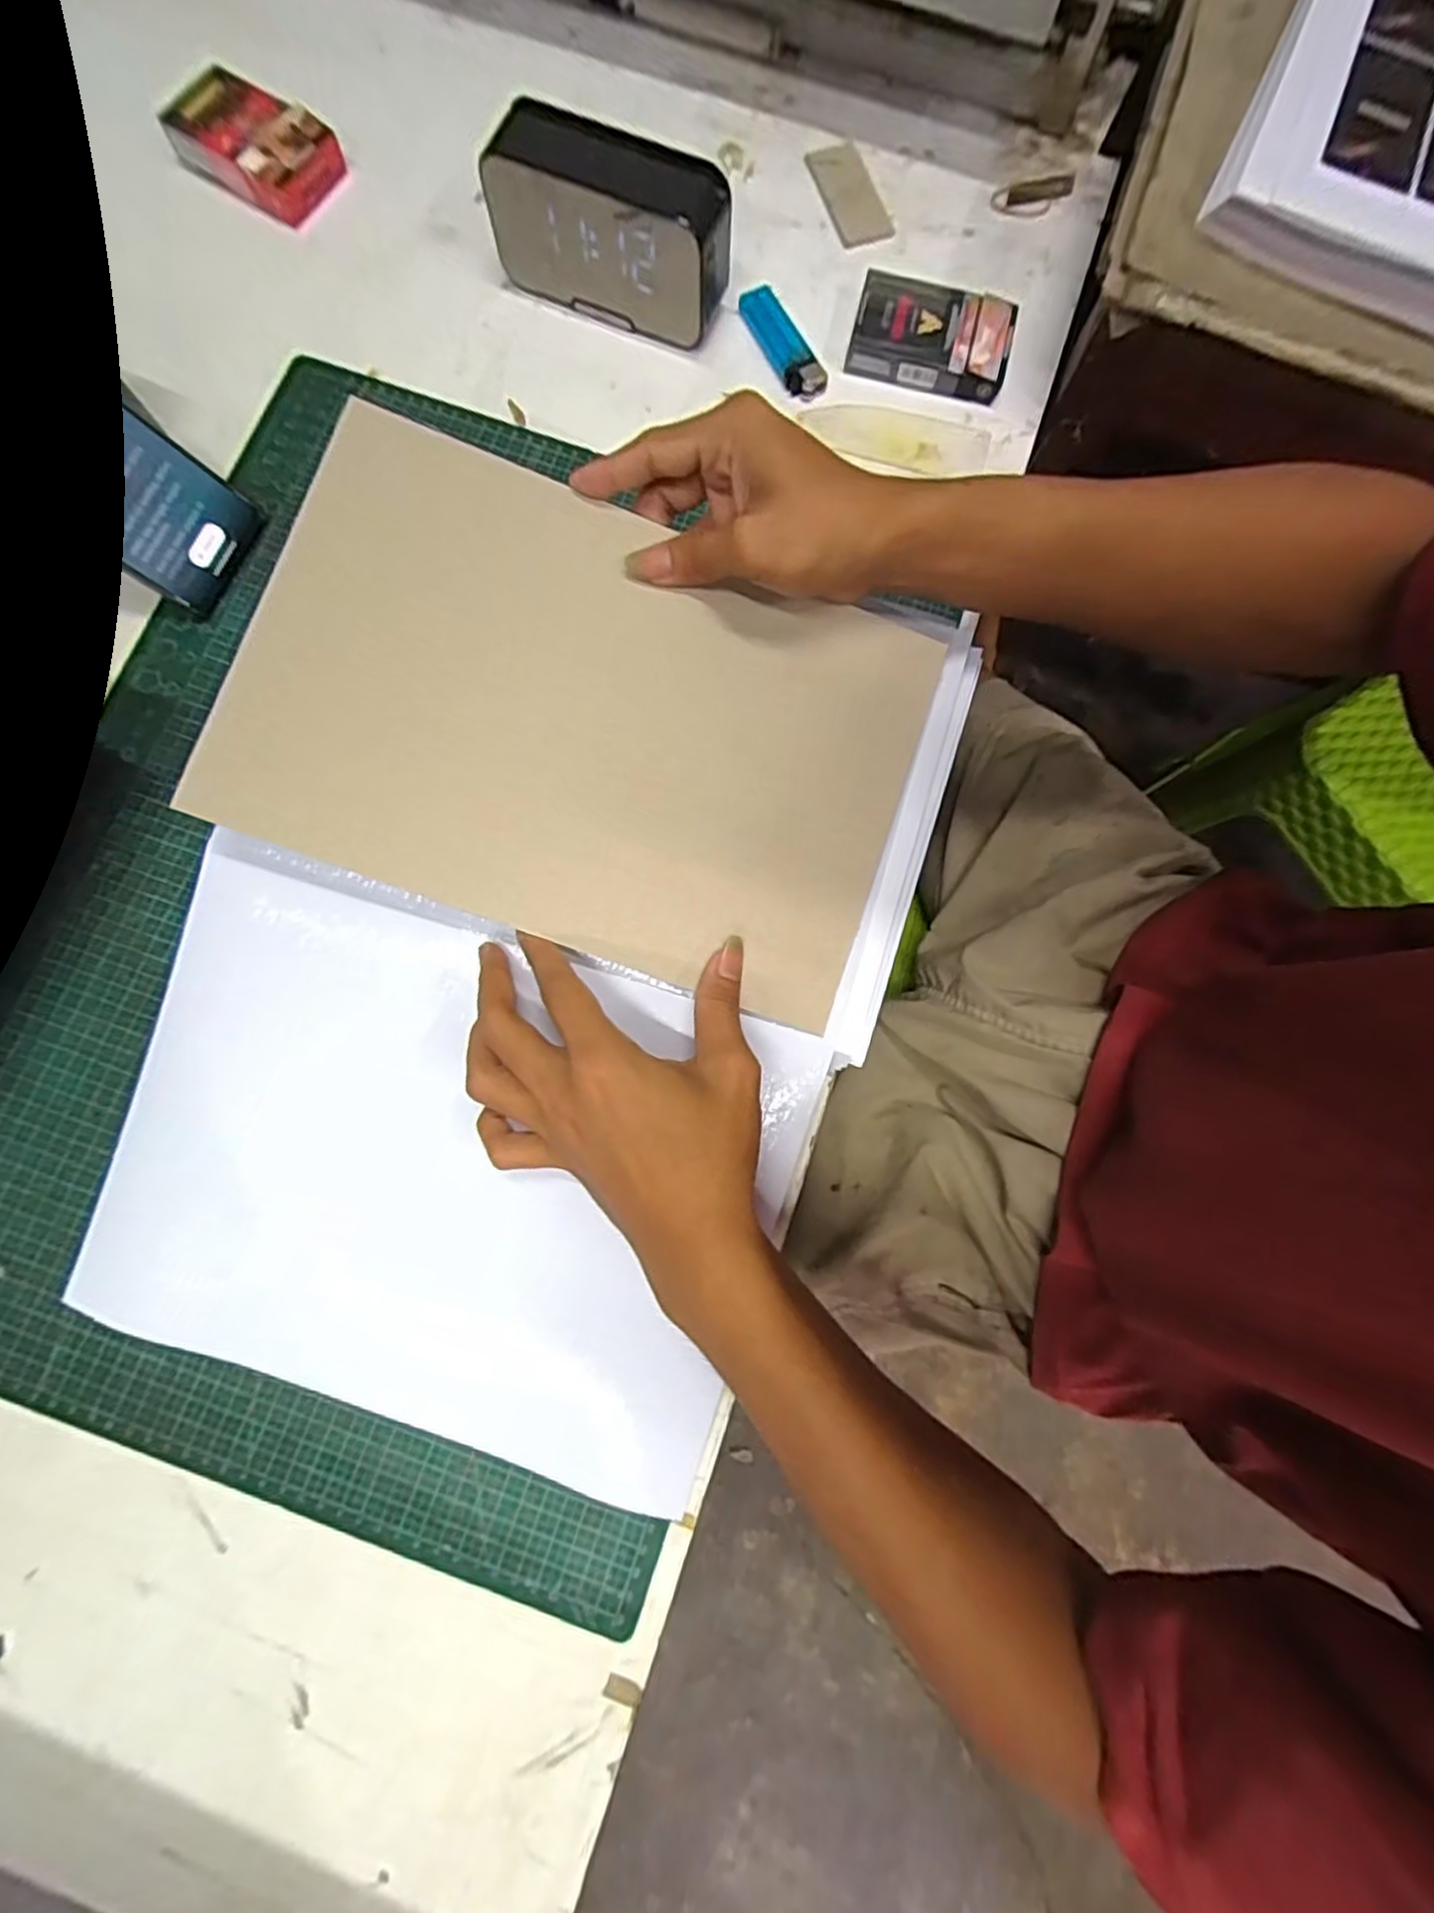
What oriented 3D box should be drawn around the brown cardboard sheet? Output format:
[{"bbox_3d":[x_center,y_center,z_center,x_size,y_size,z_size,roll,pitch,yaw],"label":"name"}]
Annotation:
[{"bbox_3d":[-0.062,-0.111,0.331,0.306,0.010,0.206,20,84,-5],"label":"brown cardboard sheet"}]

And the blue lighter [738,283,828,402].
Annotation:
[{"bbox_3d":[0.042,-0.393,0.446,0.023,0.013,0.087,-25,81,-5],"label":"blue lighter"}]

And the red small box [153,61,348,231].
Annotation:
[{"bbox_3d":[-0.297,-0.521,0.449,0.106,0.028,0.060,34,81,6],"label":"red small box"}]

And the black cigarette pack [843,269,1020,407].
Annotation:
[{"bbox_3d":[0.136,-0.394,0.443,0.097,0.021,0.067,13,80,2],"label":"black cigarette pack"}]

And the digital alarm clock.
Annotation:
[{"bbox_3d":[-0.065,-0.437,0.418,0.145,0.081,0.044,22,80,4],"label":"digital alarm clock"}]

